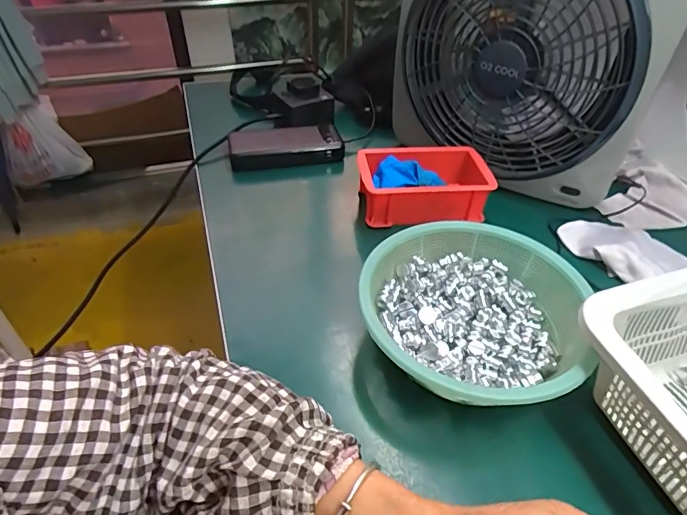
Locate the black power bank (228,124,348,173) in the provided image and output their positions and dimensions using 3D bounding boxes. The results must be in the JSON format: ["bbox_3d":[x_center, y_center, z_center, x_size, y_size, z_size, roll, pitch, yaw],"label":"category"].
[{"bbox_3d":[-0.079,-0.152,0.621,0.150,0.025,0.071,-8,42,-10],"label":"black power bank"}]

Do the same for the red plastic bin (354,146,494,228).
[{"bbox_3d":[0.094,-0.087,0.537,0.152,0.052,0.103,0,41,-1],"label":"red plastic bin"}]

